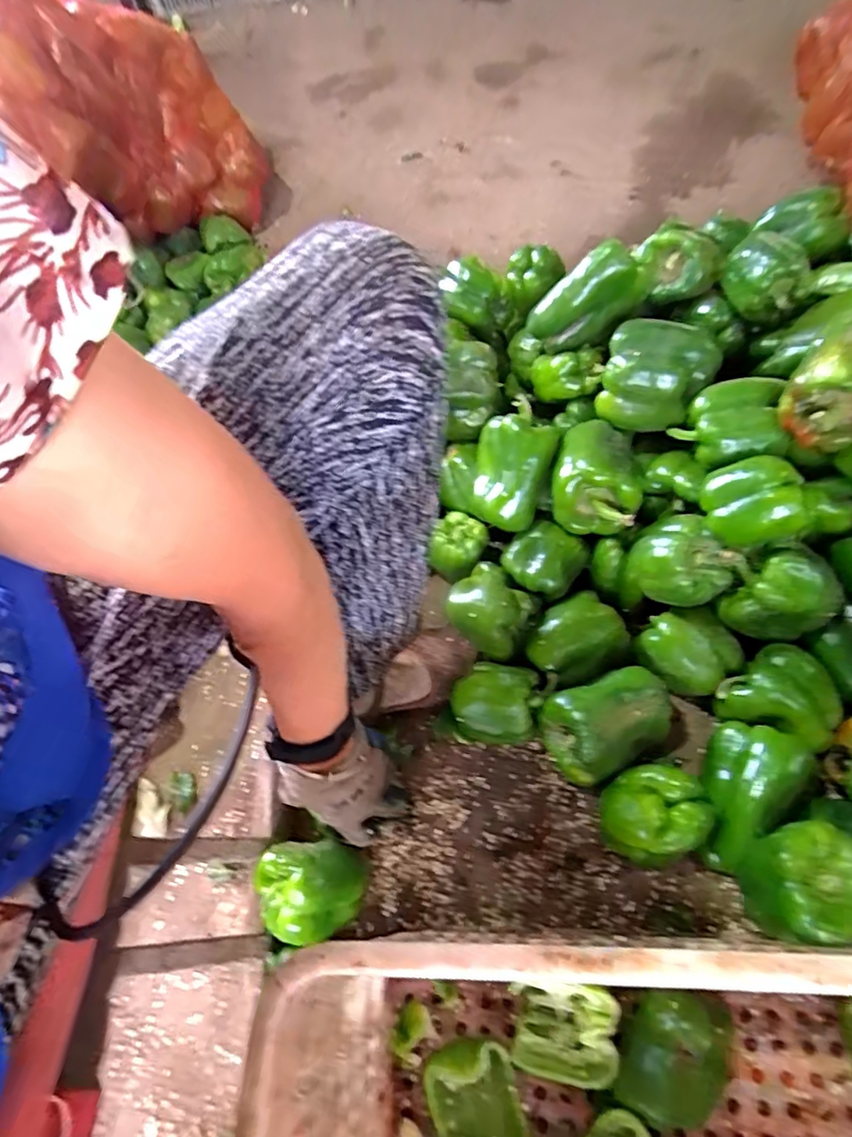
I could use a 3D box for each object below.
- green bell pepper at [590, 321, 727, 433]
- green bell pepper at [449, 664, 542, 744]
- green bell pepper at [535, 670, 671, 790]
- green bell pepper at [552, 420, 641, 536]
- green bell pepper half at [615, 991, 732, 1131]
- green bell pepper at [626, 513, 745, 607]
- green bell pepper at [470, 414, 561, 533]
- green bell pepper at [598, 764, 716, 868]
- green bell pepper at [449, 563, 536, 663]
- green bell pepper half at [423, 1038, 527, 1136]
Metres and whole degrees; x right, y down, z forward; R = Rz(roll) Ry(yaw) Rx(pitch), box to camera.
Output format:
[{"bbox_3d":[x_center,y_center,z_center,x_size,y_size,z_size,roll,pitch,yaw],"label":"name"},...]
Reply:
[{"bbox_3d":[0.249,-0.206,0.625,0.107,0.081,0.078,20,61,16],"label":"green bell pepper"},{"bbox_3d":[0.073,0.145,0.608,0.086,0.080,0.072,14,59,12],"label":"green bell pepper"},{"bbox_3d":[0.182,0.152,0.571,0.116,0.082,0.078,-24,59,-12],"label":"green bell pepper"},{"bbox_3d":[0.184,-0.102,0.619,0.088,0.072,0.118,10,58,10],"label":"green bell pepper"},{"bbox_3d":[0.191,0.379,0.449,0.071,0.053,0.091,23,61,17],"label":"green bell pepper half"},{"bbox_3d":[0.247,-0.008,0.554,0.069,0.067,0.085,-39,63,-20],"label":"green bell pepper"},{"bbox_3d":[0.093,-0.101,0.645,0.083,0.103,0.086,-2,57,2],"label":"green bell pepper"},{"bbox_3d":[0.207,0.230,0.535,0.085,0.087,0.078,-2,57,2],"label":"green bell pepper"},{"bbox_3d":[0.069,0.040,0.631,0.084,0.057,0.087,-2,57,2],"label":"green bell pepper"},{"bbox_3d":[0.039,0.429,0.460,0.070,0.034,0.080,-13,57,-5],"label":"green bell pepper half"}]

